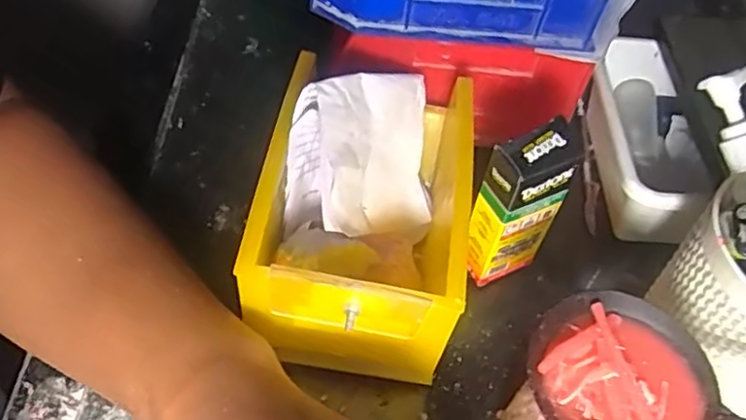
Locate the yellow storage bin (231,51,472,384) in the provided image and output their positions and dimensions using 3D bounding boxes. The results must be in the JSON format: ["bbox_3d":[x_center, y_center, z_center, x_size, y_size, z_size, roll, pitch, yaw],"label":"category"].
[{"bbox_3d":[-0.002,-0.005,0.361,0.098,0.090,0.164,9,53,2],"label":"yellow storage bin"}]

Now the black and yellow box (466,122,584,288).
[{"bbox_3d":[0.077,0.002,0.354,0.042,0.109,0.022,-18,57,-17],"label":"black and yellow box"}]

